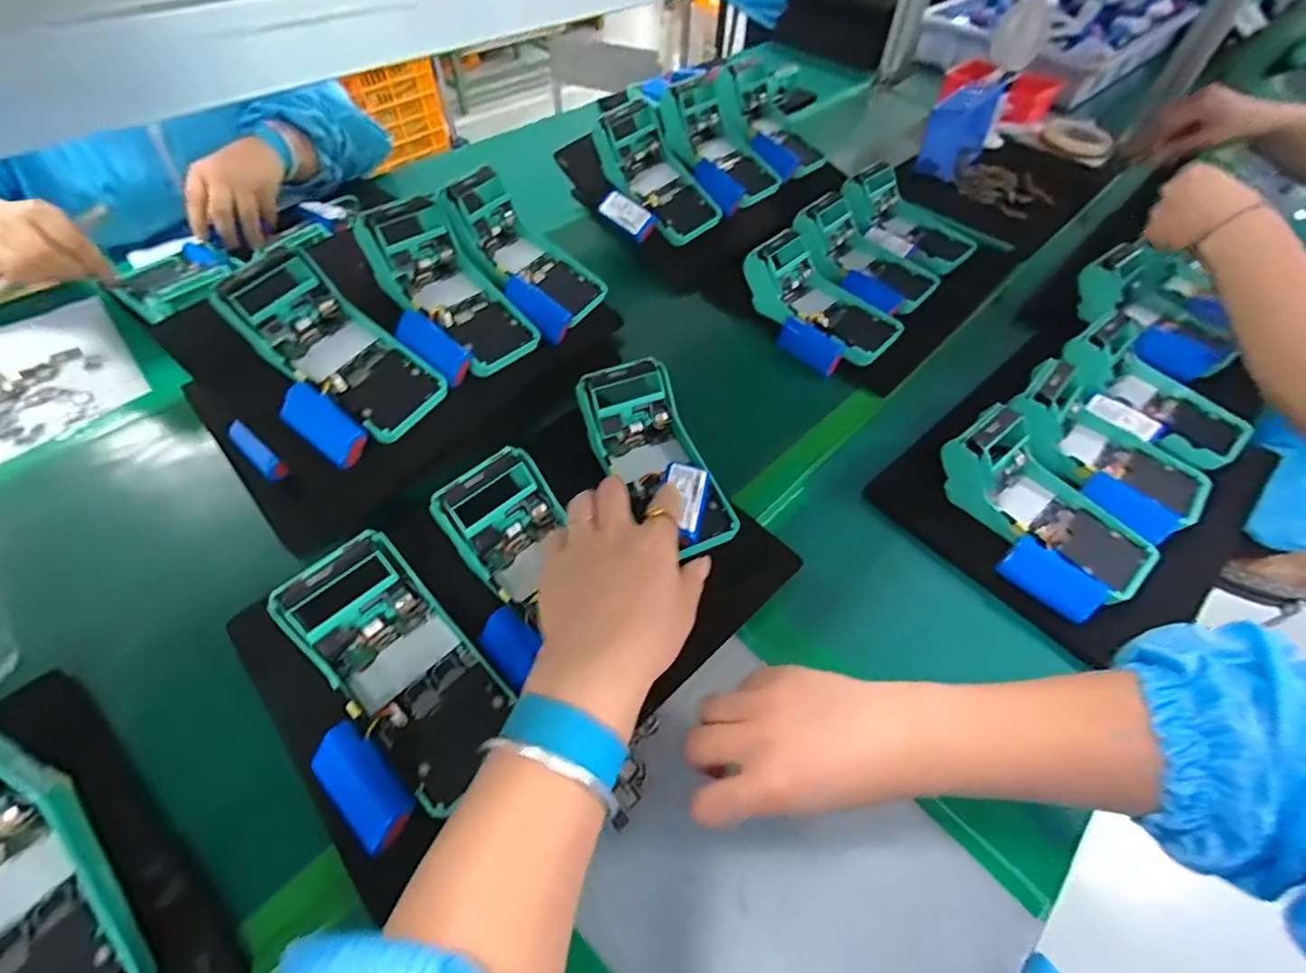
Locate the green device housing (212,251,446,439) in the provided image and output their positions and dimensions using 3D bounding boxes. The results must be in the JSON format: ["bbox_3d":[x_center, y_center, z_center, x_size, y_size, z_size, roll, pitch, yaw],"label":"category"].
[{"bbox_3d":[-0.260,-0.114,0.455,0.177,0.053,0.078,41,57,-7],"label":"green device housing"}]

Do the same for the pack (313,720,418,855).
[{"bbox_3d":[-0.165,0.169,0.314,0.070,0.020,0.032,38,60,23],"label":"pack"}]

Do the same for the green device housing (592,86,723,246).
[{"bbox_3d":[0.009,-0.379,0.678,0.094,0.059,0.173,-38,95,-27],"label":"green device housing"}]

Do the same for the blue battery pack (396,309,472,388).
[{"bbox_3d":[-0.191,-0.121,0.479,0.072,0.018,0.033,43,60,0],"label":"blue battery pack"}]

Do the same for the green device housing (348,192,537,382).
[{"bbox_3d":[-0.185,-0.179,0.511,0.168,0.052,0.080,48,61,-5],"label":"green device housing"}]

